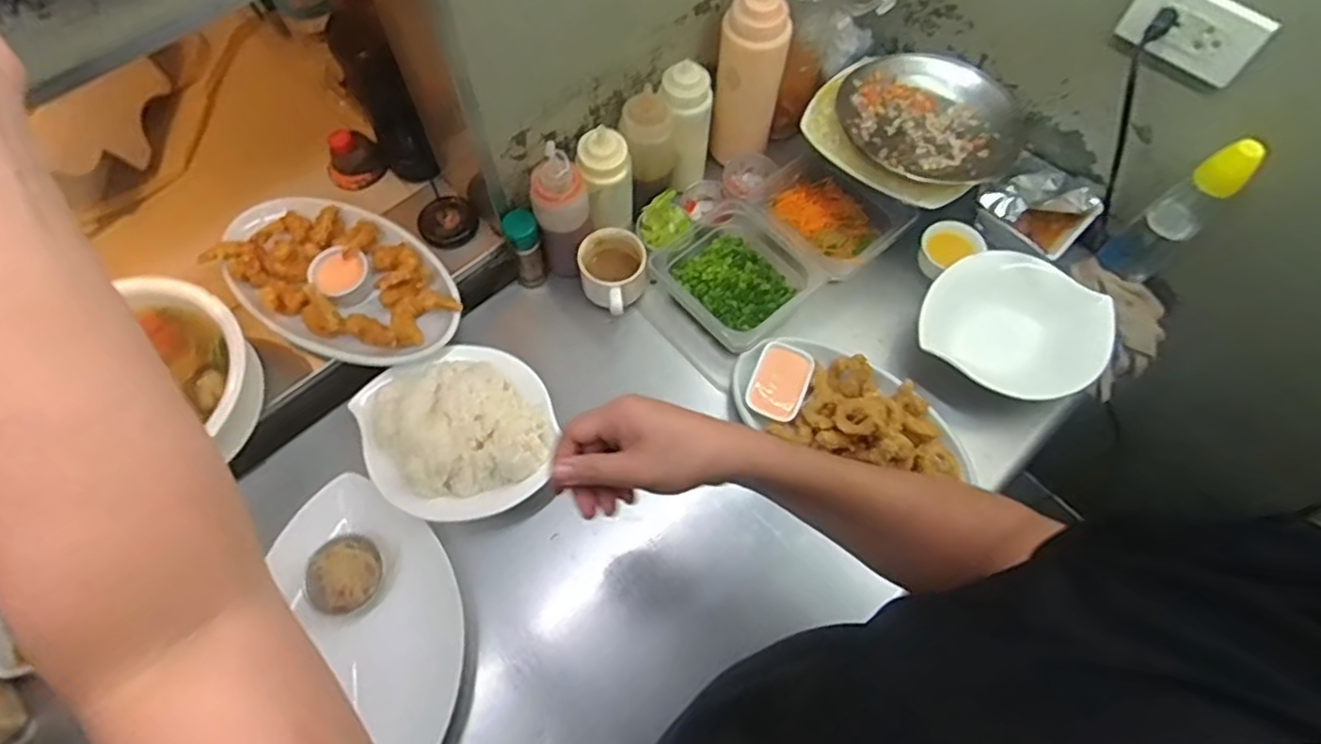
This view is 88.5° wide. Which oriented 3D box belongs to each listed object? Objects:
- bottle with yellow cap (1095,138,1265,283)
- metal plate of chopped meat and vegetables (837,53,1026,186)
[{"bbox_3d":[0.590,-0.178,0.769,0.063,0.231,0.065,-36,72,-16],"label":"bottle with yellow cap"},{"bbox_3d":[0.334,-0.311,0.839,0.205,0.048,0.192,1,66,-2],"label":"metal plate of chopped meat and vegetables"}]

